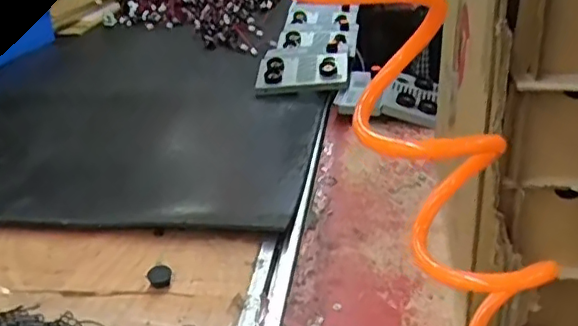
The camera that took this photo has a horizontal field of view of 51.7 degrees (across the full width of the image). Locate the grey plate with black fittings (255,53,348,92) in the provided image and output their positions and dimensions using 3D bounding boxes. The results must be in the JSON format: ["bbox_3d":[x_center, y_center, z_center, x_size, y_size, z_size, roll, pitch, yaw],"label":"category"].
[{"bbox_3d":[0.022,-0.144,0.924,0.140,0.020,0.075,0,58,13],"label":"grey plate with black fittings"}]

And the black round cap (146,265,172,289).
[{"bbox_3d":[-0.130,0.113,0.598,0.022,0.012,0.024,-2,28,1],"label":"black round cap"}]

